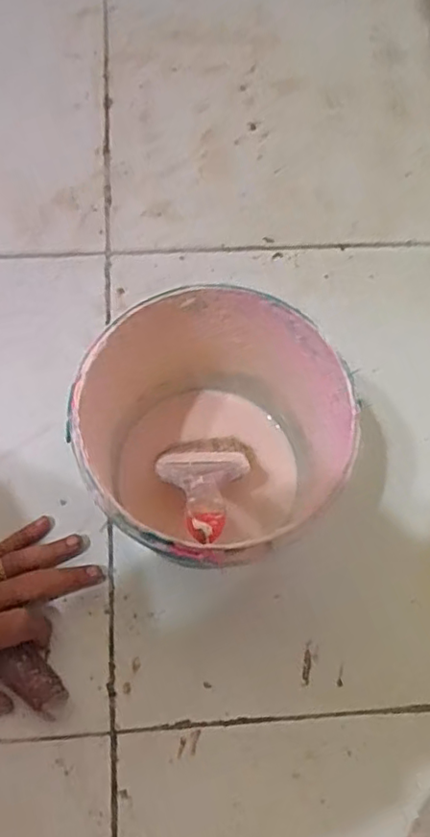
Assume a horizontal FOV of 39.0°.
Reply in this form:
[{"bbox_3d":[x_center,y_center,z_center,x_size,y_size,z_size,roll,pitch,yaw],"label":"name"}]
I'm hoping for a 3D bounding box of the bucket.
[{"bbox_3d":[-0.001,0.019,0.418,0.161,0.156,0.158,1,71,-2],"label":"bucket"}]

